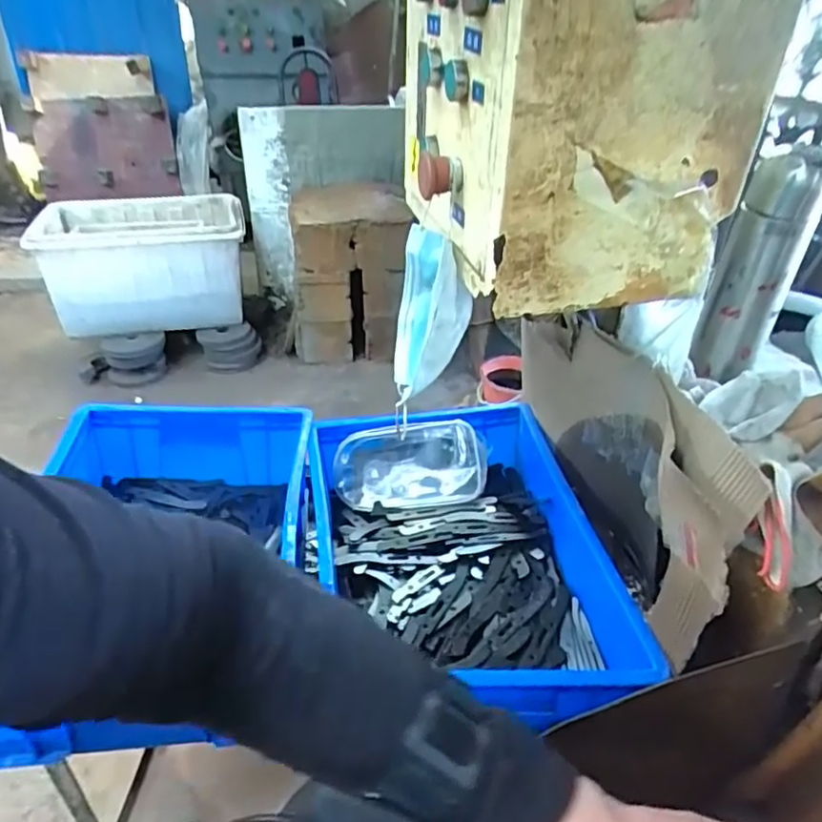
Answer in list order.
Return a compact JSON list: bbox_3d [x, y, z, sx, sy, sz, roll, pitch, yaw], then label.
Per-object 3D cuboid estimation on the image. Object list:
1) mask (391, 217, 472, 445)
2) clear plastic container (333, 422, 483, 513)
[{"bbox_3d":[0.012,-0.087,0.600,0.059,0.150,0.094,-16,40,-22],"label":"mask"},{"bbox_3d":[-0.002,0.073,0.821,0.195,0.046,0.105,-5,76,6],"label":"clear plastic container"}]

